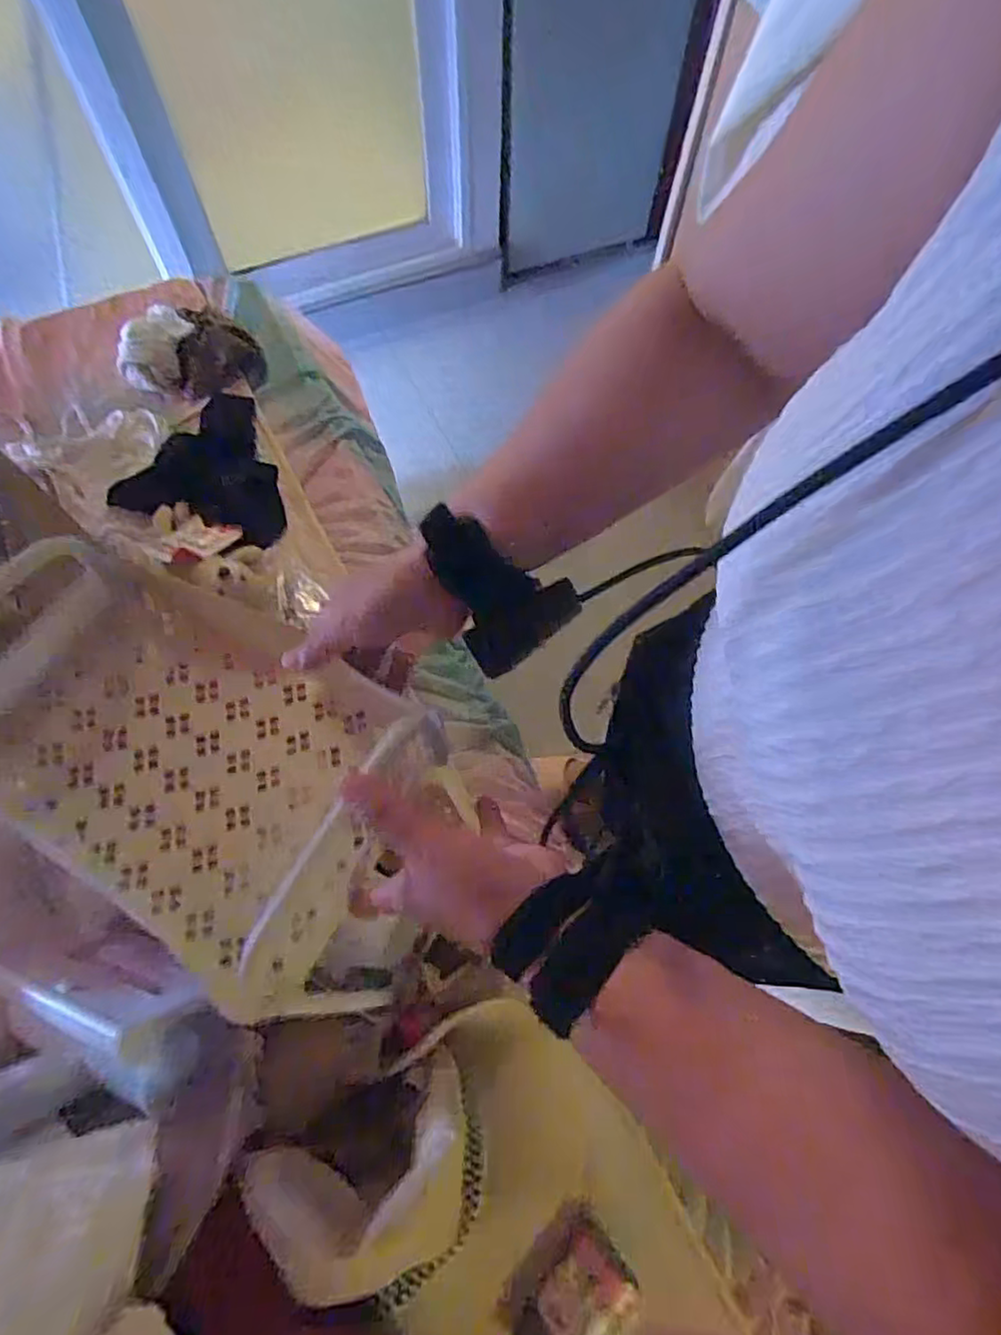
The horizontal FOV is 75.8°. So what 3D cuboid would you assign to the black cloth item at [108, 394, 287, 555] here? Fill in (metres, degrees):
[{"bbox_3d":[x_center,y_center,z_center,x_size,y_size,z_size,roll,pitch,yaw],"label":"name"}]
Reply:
[{"bbox_3d":[-0.332,-0.245,0.795,0.184,0.035,0.219,24,67,9],"label":"black cloth item"}]

